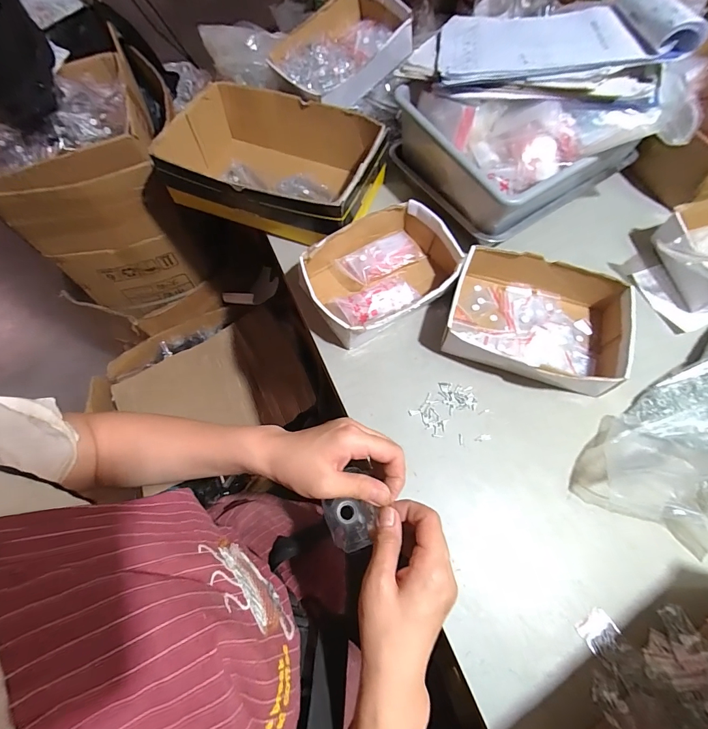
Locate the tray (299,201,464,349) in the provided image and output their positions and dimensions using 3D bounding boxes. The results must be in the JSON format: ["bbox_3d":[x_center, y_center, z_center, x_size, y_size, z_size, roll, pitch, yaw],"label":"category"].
[{"bbox_3d":[0.045,-0.144,0.588,0.241,0.064,0.173,-30,68,-12],"label":"tray"}]

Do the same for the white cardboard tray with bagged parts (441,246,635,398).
[{"bbox_3d":[0.266,-0.065,0.550,0.239,0.062,0.188,17,67,9],"label":"white cardboard tray with bagged parts"}]

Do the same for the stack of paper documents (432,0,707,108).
[{"bbox_3d":[0.296,-0.494,0.552,0.327,0.086,0.265,13,66,7],"label":"stack of paper documents"}]

